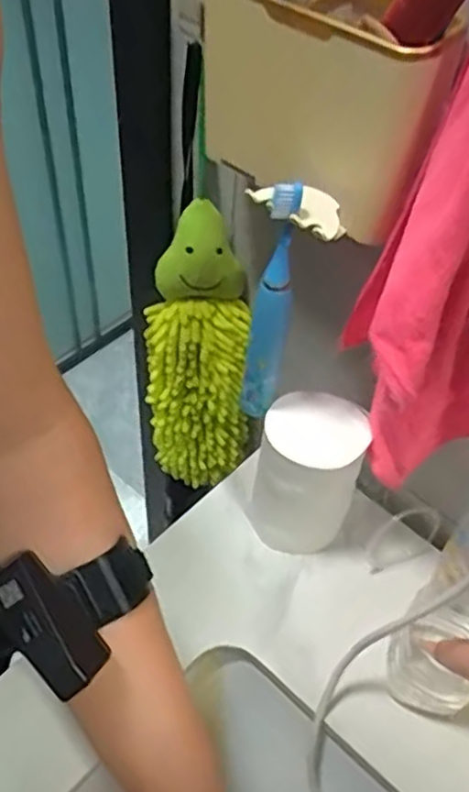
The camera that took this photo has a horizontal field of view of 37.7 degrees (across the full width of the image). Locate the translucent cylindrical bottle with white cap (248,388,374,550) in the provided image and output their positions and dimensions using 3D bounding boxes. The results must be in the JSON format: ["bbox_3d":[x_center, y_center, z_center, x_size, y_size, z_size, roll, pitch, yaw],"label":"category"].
[{"bbox_3d":[0.052,0.071,0.551,0.084,0.143,0.072,14,50,7],"label":"translucent cylindrical bottle with white cap"}]

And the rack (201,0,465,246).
[{"bbox_3d":[0.051,-0.176,0.406,0.055,0.117,0.161,-35,60,-29],"label":"rack"}]

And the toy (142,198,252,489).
[{"bbox_3d":[-0.034,-0.030,0.660,0.108,0.306,0.053,8,49,2],"label":"toy"}]

